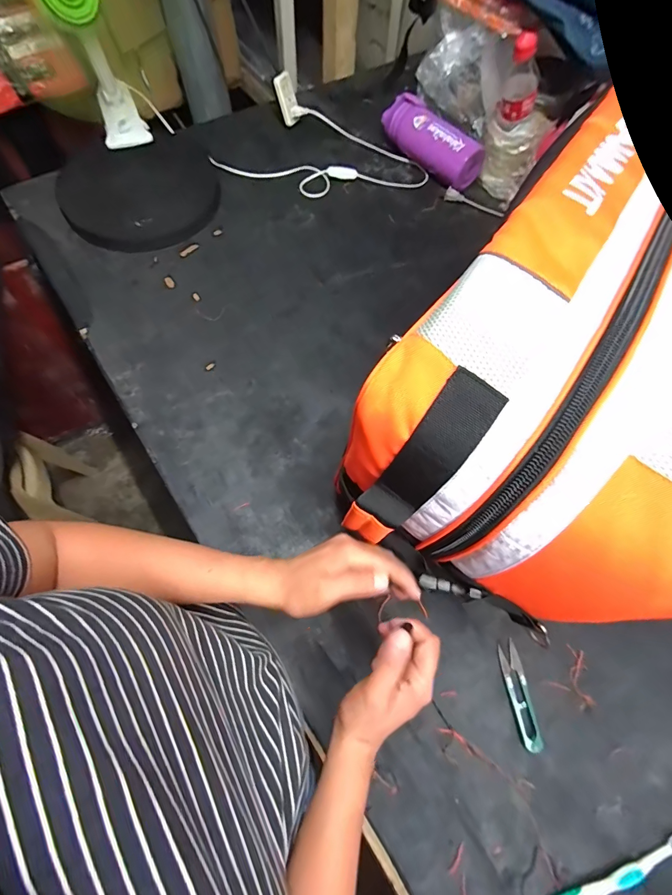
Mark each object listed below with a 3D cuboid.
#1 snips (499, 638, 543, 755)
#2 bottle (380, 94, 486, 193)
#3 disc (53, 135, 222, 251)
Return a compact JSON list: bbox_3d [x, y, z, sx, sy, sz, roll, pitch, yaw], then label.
[{"bbox_3d":[0.201,0.271,0.416,0.023,0.007,0.099,-5,67,-4],"label":"snips"},{"bbox_3d":[0.186,-0.611,0.764,0.076,0.080,0.224,-35,72,-16],"label":"bottle"},{"bbox_3d":[-0.357,-0.472,0.706,0.275,0.039,0.275,1,66,-2],"label":"disc"}]

